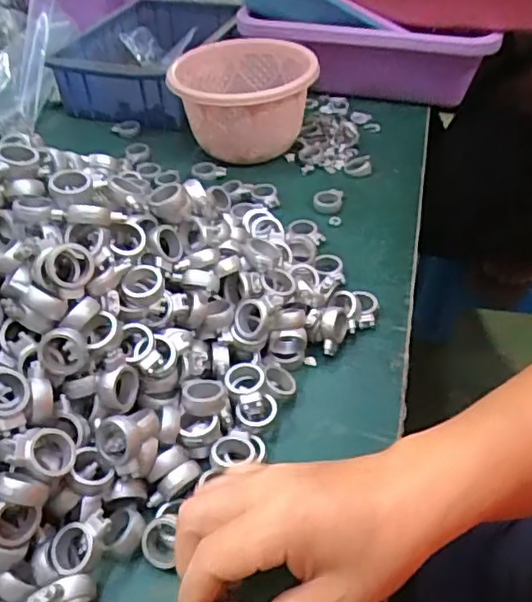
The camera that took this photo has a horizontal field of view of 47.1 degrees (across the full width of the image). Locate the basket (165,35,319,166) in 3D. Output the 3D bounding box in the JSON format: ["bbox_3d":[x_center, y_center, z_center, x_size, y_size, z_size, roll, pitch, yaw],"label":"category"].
[{"bbox_3d":[-0.021,-0.194,0.612,0.138,0.087,0.123,-1,42,2],"label":"basket"}]

